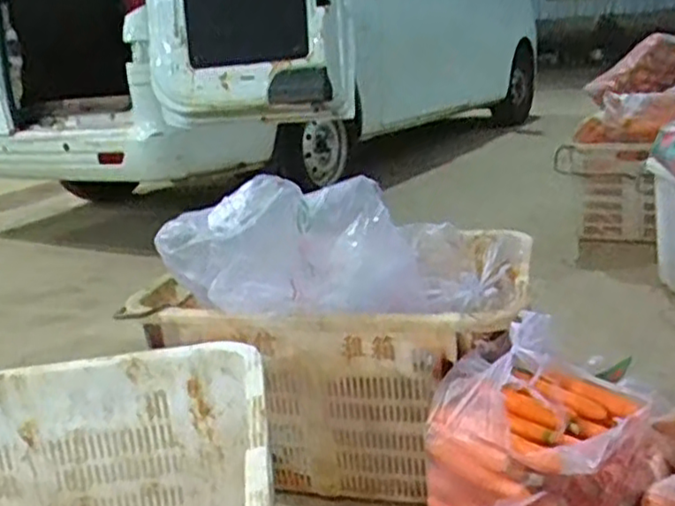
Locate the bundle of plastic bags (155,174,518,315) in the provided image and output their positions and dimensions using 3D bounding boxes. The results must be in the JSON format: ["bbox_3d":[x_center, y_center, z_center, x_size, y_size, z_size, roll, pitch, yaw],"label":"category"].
[{"bbox_3d":[0.018,-0.006,1.175,0.629,0.215,0.161,5,12,-26],"label":"bundle of plastic bags"}]

